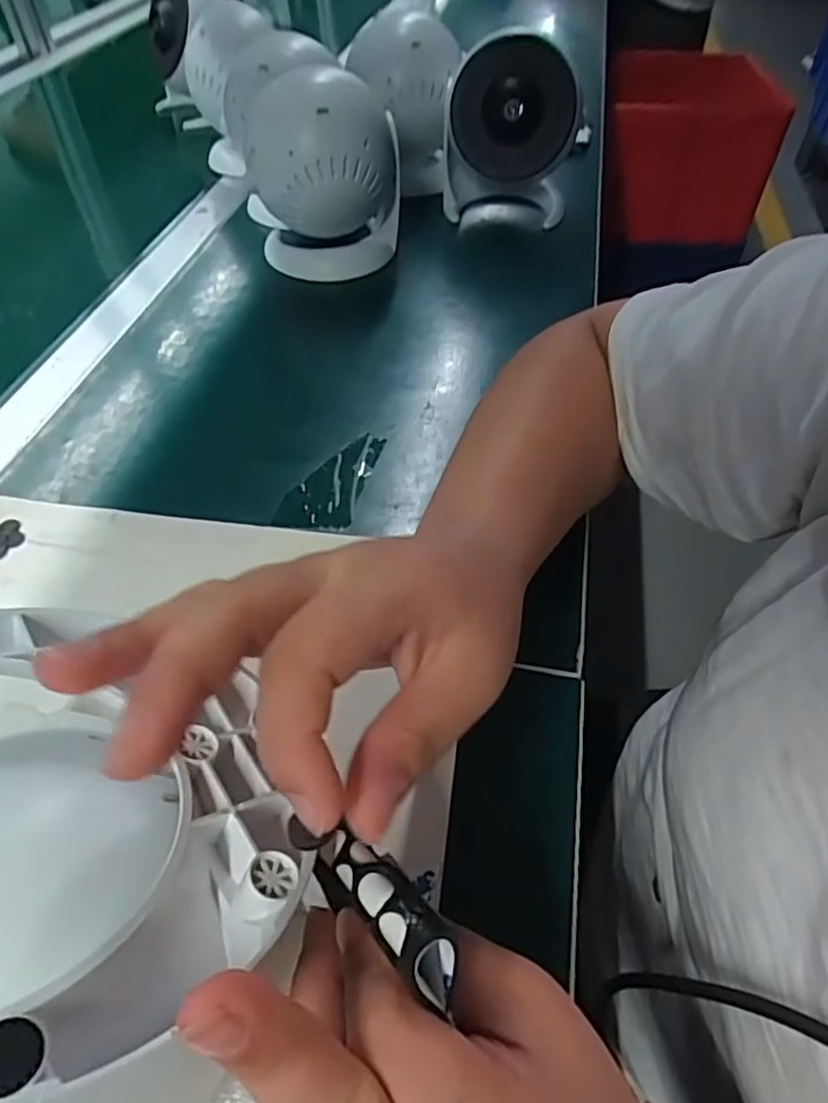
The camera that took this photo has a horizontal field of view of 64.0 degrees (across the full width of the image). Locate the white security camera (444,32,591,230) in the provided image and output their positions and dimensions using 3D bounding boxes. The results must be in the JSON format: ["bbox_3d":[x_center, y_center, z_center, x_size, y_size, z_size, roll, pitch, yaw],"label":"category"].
[{"bbox_3d":[0.089,-0.379,0.595,0.120,0.123,0.090,15,51,12],"label":"white security camera"}]

